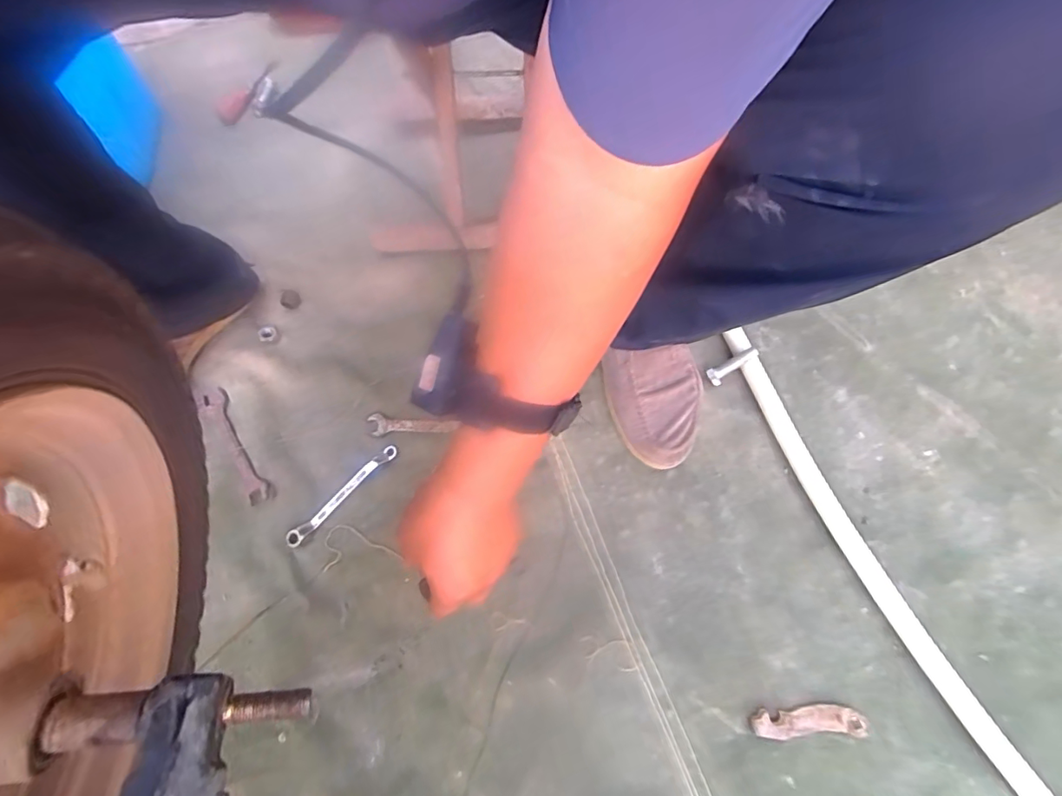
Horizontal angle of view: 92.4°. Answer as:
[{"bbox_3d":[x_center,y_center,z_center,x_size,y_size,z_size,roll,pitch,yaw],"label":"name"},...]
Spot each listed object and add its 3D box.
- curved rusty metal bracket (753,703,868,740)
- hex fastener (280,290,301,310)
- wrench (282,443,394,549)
[{"bbox_3d":[0.241,0.282,0.444,0.094,0.015,0.023,-2,68,2],"label":"curved rusty metal bracket"},{"bbox_3d":[-0.300,-0.123,0.634,0.024,0.004,0.028,-24,69,-7],"label":"hex fastener"},{"bbox_3d":[-0.200,0.101,0.539,0.015,0.008,0.139,41,75,16],"label":"wrench"}]

